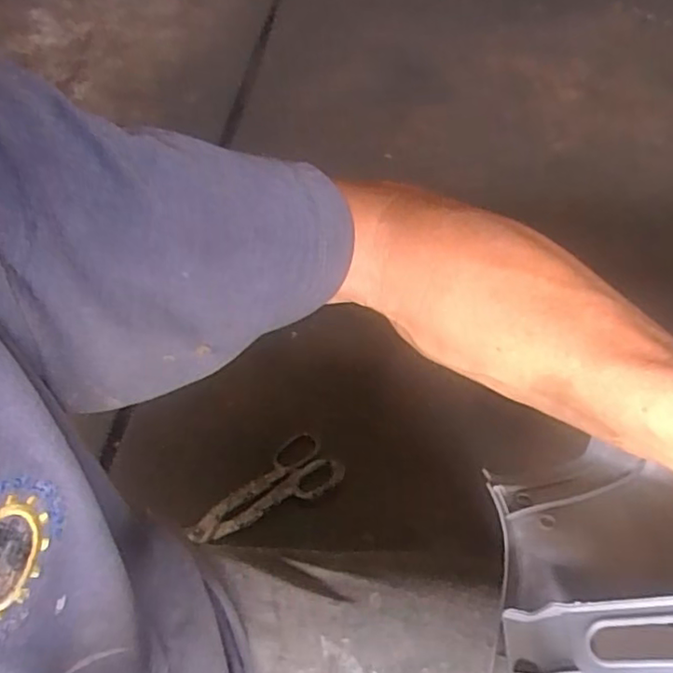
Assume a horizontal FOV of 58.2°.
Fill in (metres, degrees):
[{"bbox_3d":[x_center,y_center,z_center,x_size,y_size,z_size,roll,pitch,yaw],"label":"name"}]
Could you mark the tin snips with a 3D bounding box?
[{"bbox_3d":[-0.098,0.200,0.799,0.214,0.013,0.085,-23,59,-22],"label":"tin snips"}]

